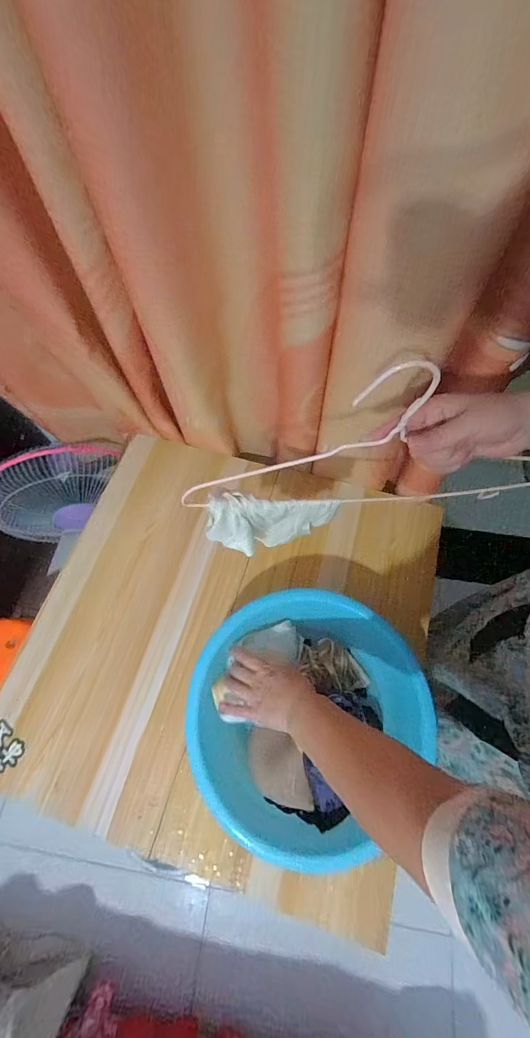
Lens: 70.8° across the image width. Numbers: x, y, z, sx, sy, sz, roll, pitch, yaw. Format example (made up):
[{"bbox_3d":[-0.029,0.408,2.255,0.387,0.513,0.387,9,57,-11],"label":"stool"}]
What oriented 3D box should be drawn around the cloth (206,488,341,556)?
[{"bbox_3d":[0.007,0.014,0.495,0.161,0.116,0.054,3,67,2],"label":"cloth"}]

